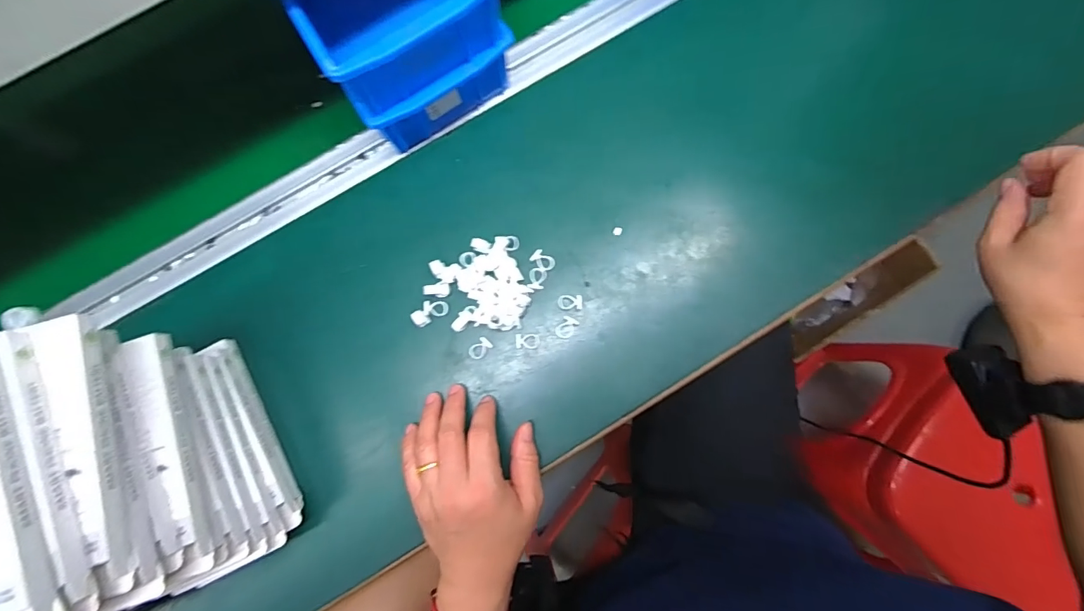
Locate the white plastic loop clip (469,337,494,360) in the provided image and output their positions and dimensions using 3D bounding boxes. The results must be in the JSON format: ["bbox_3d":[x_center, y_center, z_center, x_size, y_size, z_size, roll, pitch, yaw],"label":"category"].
[{"bbox_3d":[-0.051,0.036,0.381,0.013,0.004,0.020,44,84,8],"label":"white plastic loop clip"}]

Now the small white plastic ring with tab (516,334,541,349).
[{"bbox_3d":[-0.012,0.030,0.381,0.020,0.004,0.012,-2,80,2],"label":"small white plastic ring with tab"}]

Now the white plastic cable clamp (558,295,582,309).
[{"bbox_3d":[0.023,-0.003,0.383,0.019,0.004,0.012,-1,80,2],"label":"white plastic cable clamp"}]

